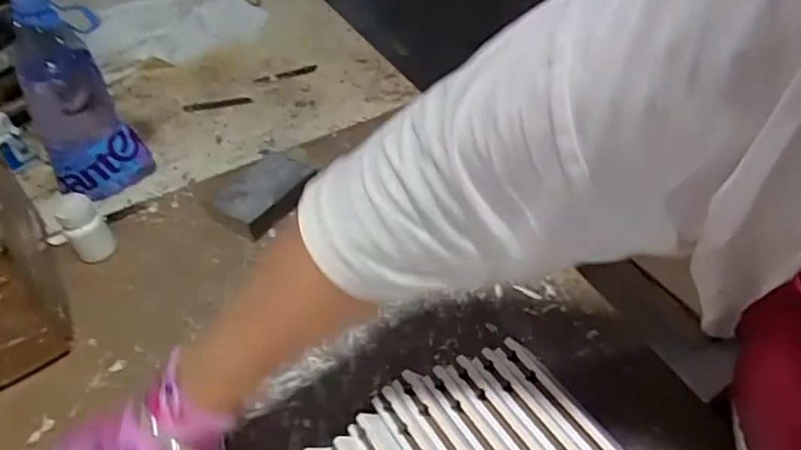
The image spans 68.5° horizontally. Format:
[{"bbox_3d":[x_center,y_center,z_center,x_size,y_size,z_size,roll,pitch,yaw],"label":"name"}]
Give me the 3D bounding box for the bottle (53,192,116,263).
[{"bbox_3d":[-0.307,0.003,0.574,0.035,0.061,0.039,-27,46,-21],"label":"bottle"}]

